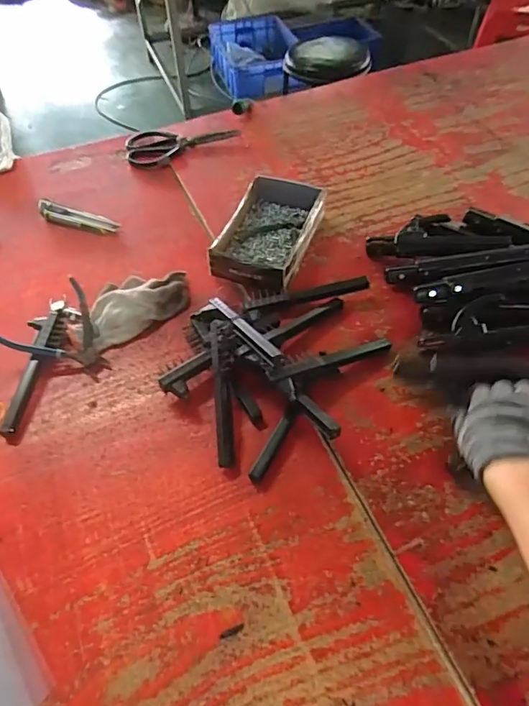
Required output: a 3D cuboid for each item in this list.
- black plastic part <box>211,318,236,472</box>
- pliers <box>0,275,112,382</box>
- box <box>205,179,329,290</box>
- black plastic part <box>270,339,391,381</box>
[{"bbox_3d":[-0.049,0.044,0.570,0.022,0.014,0.179,-5,69,-2],"label":"black plastic part"},{"bbox_3d":[-0.268,-0.039,0.652,0.148,0.042,0.122,14,55,13],"label":"pliers"},{"bbox_3d":[0.012,-0.191,0.746,0.128,0.052,0.234,17,55,14],"label":"box"},{"bbox_3d":[0.083,0.008,0.588,0.171,0.019,0.018,-14,52,-28],"label":"black plastic part"}]

